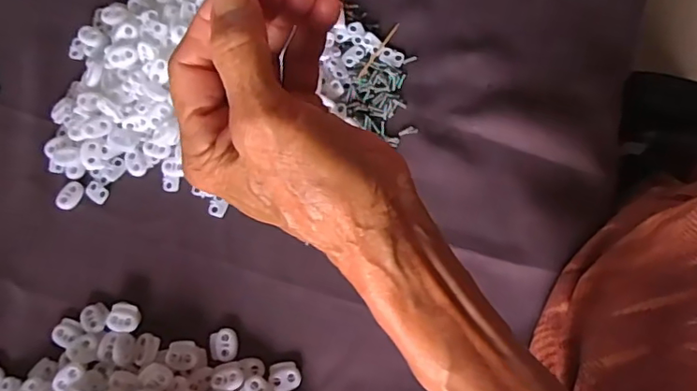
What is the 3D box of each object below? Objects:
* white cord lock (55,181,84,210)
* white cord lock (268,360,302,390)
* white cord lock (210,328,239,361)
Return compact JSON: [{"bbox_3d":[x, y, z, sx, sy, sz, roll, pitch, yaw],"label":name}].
[{"bbox_3d":[-0.213,0.000,0.420,0.015,0.004,0.023,30,80,11],"label":"white cord lock"},{"bbox_3d":[-0.043,0.123,0.375,0.020,0.004,0.019,-19,75,-1],"label":"white cord lock"},{"bbox_3d":[-0.088,0.105,0.386,0.019,0.005,0.022,-8,76,2],"label":"white cord lock"}]

